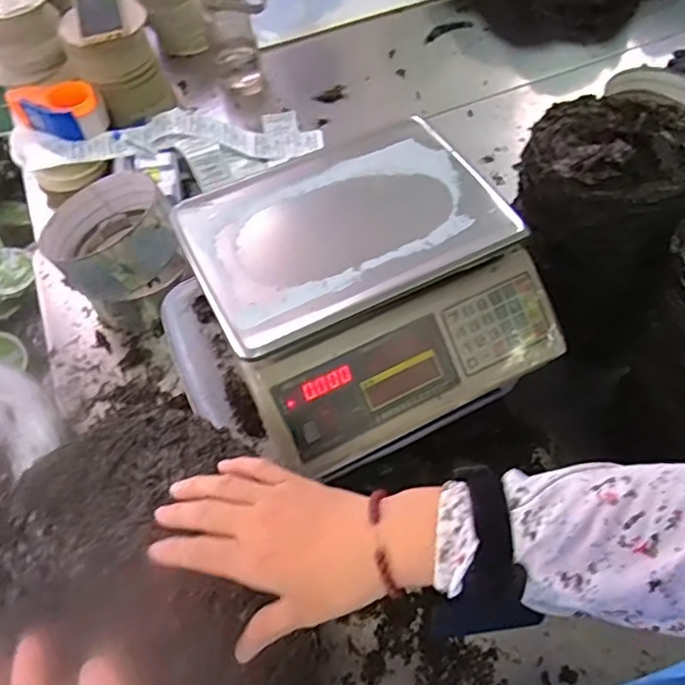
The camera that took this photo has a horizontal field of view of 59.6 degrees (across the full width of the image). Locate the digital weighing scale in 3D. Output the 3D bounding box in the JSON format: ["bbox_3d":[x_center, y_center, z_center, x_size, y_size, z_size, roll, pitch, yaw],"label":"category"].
[{"bbox_3d":[0.012,-0.066,0.650,0.353,0.114,0.328,-24,59,-12],"label":"digital weighing scale"}]

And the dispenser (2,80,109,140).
[{"bbox_3d":[-0.507,-0.421,1.070,0.154,0.070,0.094,16,59,14],"label":"dispenser"}]

